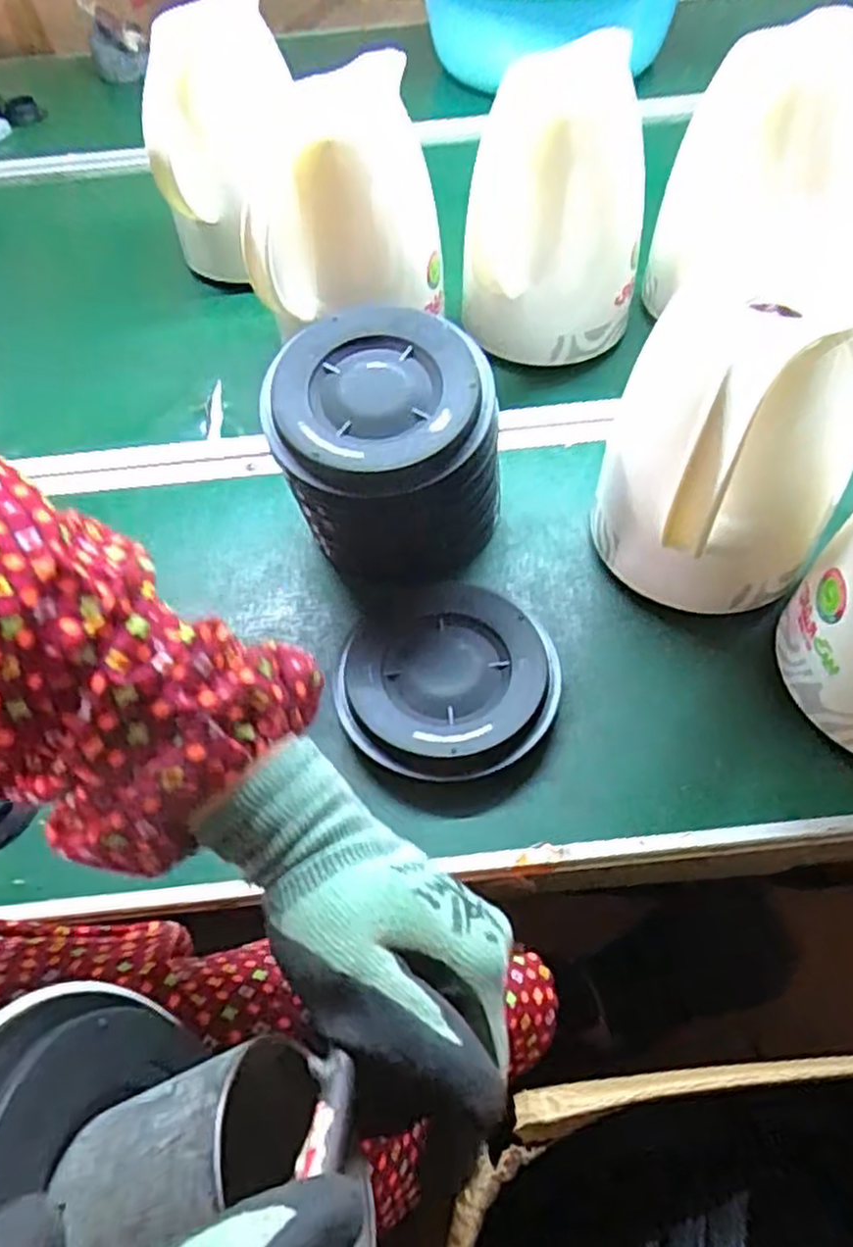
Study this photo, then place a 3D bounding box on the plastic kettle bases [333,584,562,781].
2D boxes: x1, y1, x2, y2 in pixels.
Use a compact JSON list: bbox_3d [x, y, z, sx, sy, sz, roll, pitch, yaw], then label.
[{"bbox_3d":[0.012,0.038,0.500,0.139,0.031,0.132,-2,54,3],"label":"plastic kettle bases"}]

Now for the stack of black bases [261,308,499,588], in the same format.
[{"bbox_3d":[-0.028,-0.106,0.529,0.147,0.150,0.136,-3,54,2],"label":"stack of black bases"}]

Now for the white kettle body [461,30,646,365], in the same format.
[{"bbox_3d":[0.103,-0.329,0.632,0.146,0.211,0.142,14,56,14],"label":"white kettle body"}]

